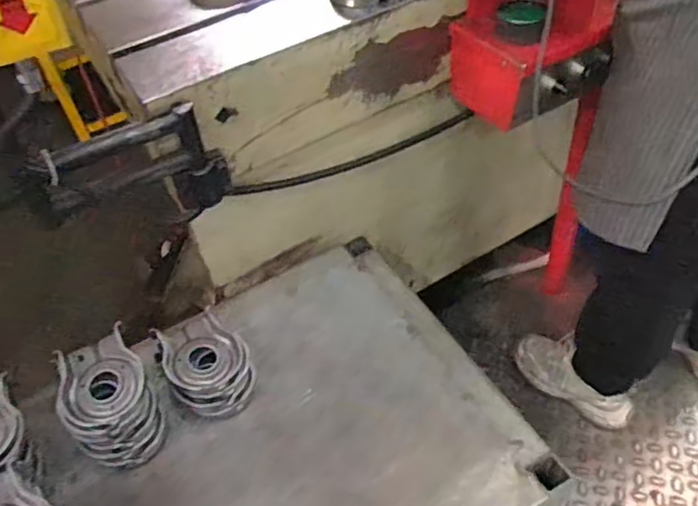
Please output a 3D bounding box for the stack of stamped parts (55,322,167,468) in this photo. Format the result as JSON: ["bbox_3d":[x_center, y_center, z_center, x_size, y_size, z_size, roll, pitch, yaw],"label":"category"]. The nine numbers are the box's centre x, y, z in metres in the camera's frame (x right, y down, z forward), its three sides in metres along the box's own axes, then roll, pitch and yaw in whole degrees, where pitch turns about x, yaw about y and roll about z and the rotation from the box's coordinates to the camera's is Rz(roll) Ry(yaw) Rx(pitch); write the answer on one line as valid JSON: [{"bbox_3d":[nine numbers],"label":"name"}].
[{"bbox_3d":[-0.317,0.197,0.810,0.114,0.100,0.144,-28,51,-18],"label":"stack of stamped parts"}]

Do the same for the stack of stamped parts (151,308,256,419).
[{"bbox_3d":[-0.200,0.154,0.856,0.110,0.078,0.135,-31,52,-20],"label":"stack of stamped parts"}]

